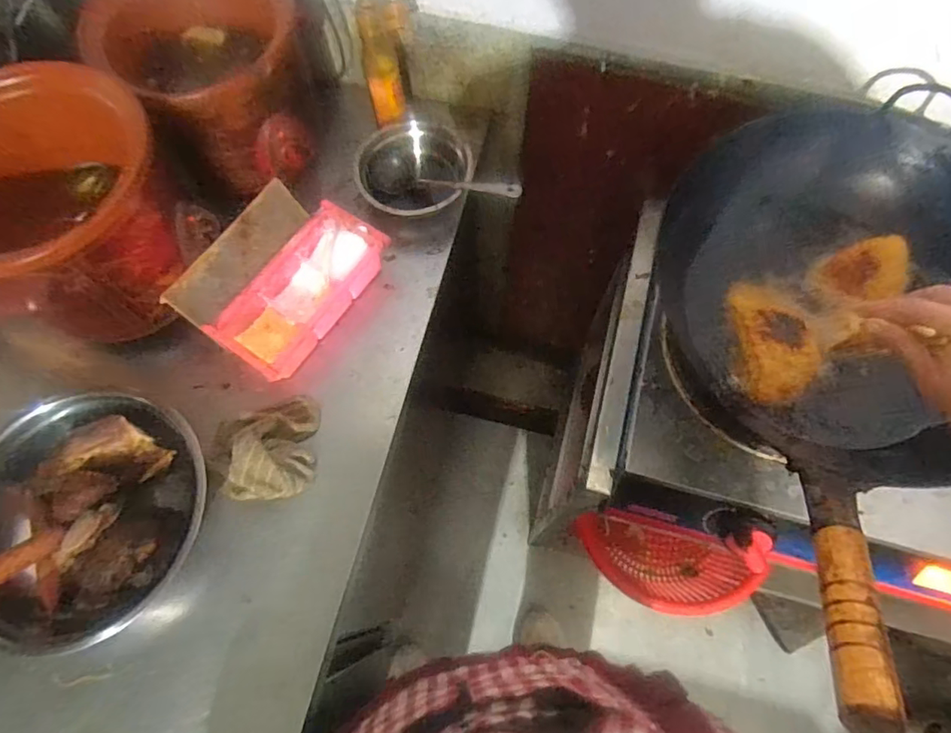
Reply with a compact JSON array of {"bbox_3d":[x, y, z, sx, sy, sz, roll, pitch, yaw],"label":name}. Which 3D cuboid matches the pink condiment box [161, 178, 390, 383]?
[{"bbox_3d":[-0.226,-0.104,0.650,0.149,0.067,0.211,31,72,11],"label":"pink condiment box"}]

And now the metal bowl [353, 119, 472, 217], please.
[{"bbox_3d":[-0.077,-0.249,0.733,0.149,0.064,0.136,-13,70,-5],"label":"metal bowl"}]

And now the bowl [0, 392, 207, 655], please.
[{"bbox_3d":[-0.400,0.146,0.555,0.267,0.080,0.219,-27,72,-10],"label":"bowl"}]

